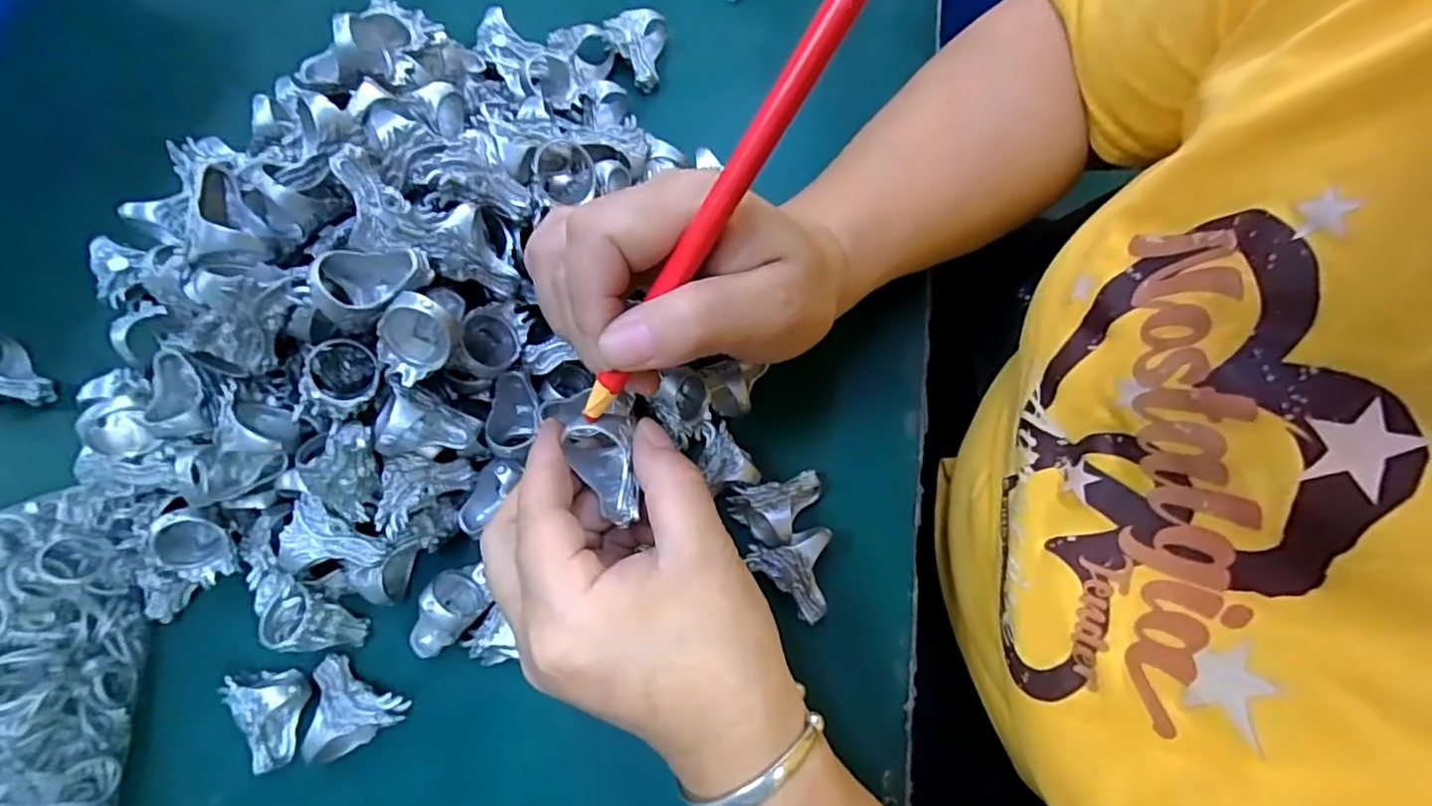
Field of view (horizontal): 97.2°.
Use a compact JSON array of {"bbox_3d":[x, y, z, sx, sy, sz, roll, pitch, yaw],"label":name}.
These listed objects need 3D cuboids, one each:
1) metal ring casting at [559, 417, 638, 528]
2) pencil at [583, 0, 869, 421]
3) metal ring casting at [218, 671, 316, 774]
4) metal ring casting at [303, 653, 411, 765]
[{"bbox_3d":[-0.037,0.025,0.218,0.023,0.025,0.035,-15,74,-3],"label":"metal ring casting"},{"bbox_3d":[0.004,-0.059,0.174,0.009,0.004,0.169,41,114,11],"label":"pencil"},{"bbox_3d":[-0.180,0.126,0.251,0.031,0.021,0.035,3,74,2],"label":"metal ring casting"},{"bbox_3d":[-0.143,0.120,0.250,0.033,0.025,0.038,-7,74,-1],"label":"metal ring casting"}]

